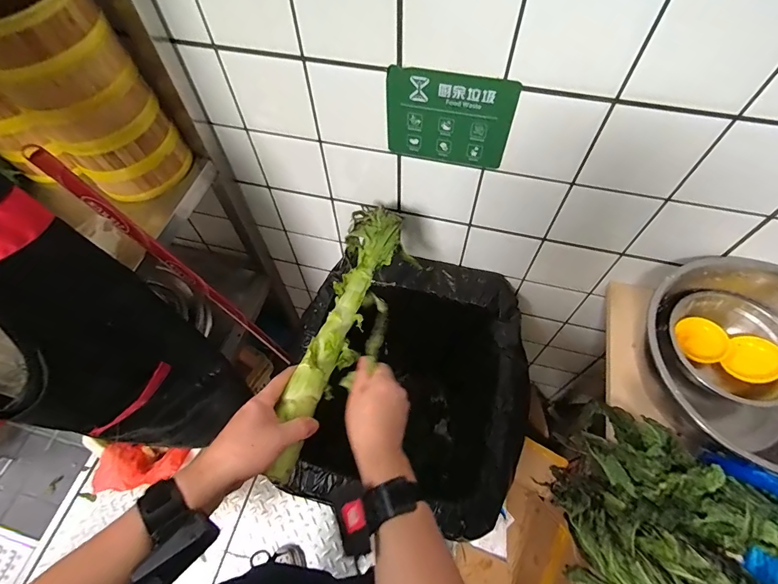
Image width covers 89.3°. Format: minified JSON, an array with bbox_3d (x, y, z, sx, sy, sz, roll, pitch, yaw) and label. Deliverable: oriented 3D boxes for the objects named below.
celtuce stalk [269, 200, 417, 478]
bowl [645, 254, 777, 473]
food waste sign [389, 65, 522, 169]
[{"bbox_3d":[-0.067,0.054,0.553,0.082,0.071,0.396,16,62,10],"label":"celtuce stalk"},{"bbox_3d":[0.586,0.130,0.661,0.300,0.184,0.337,-27,63,-13],"label":"bowl"},{"bbox_3d":[0.095,-0.267,0.623,0.190,0.152,0.006,11,59,7],"label":"food waste sign"}]

